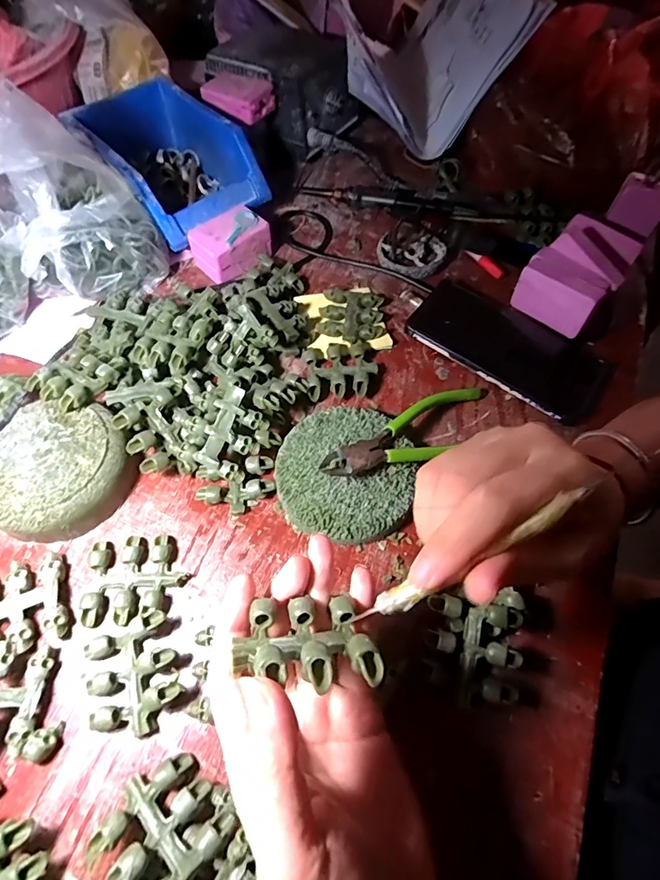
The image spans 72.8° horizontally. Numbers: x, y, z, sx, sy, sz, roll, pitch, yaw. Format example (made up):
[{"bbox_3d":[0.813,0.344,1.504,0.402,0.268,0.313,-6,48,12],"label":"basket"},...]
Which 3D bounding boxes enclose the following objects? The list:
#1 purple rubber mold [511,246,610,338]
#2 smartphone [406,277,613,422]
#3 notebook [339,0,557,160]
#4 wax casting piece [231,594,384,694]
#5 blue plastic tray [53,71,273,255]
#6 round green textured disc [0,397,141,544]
[{"bbox_3d":[0.209,-0.134,0.407,0.038,0.046,0.070,-38,69,-19],"label":"purple rubber mold"},{"bbox_3d":[0.158,-0.084,0.398,0.168,0.016,0.089,34,67,15],"label":"smartphone"},{"bbox_3d":[0.102,-0.466,0.518,0.187,0.126,0.253,-5,63,-4],"label":"notebook"},{"bbox_3d":[-0.008,0.093,0.202,0.058,0.020,0.045,11,19,-6],"label":"wax casting piece"},{"bbox_3d":[-0.167,-0.281,0.463,0.119,0.077,0.179,-40,70,-20],"label":"blue plastic tray"},{"bbox_3d":[-0.196,0.020,0.323,0.093,0.031,0.098,1,63,-1],"label":"round green textured disc"}]

